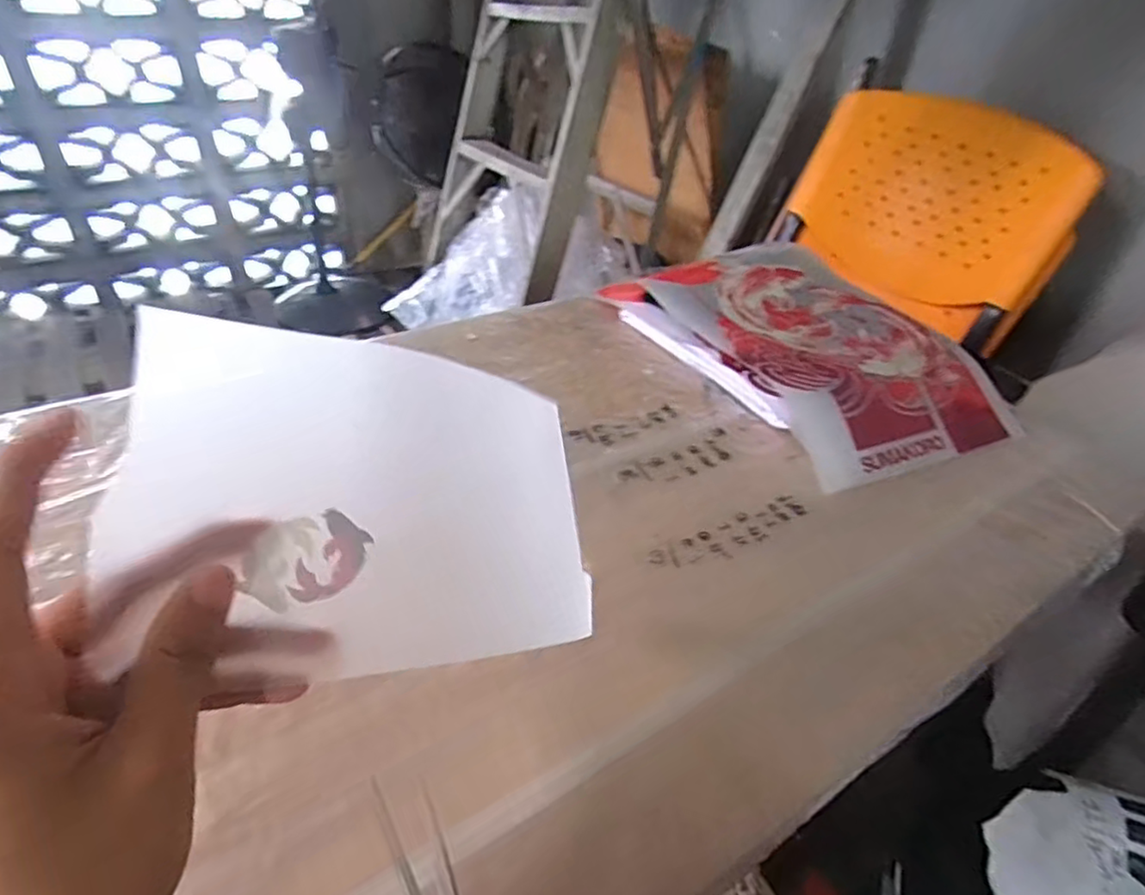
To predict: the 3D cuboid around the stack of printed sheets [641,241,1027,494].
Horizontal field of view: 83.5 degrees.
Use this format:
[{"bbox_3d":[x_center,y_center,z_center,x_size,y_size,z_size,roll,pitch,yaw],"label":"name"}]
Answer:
[{"bbox_3d":[0.250,-0.115,0.690,0.263,0.052,0.367,-13,44,-23],"label":"stack of printed sheets"}]

